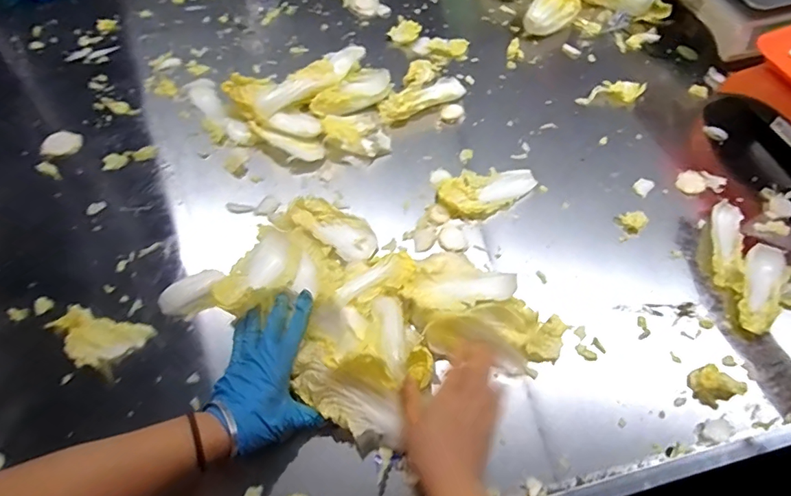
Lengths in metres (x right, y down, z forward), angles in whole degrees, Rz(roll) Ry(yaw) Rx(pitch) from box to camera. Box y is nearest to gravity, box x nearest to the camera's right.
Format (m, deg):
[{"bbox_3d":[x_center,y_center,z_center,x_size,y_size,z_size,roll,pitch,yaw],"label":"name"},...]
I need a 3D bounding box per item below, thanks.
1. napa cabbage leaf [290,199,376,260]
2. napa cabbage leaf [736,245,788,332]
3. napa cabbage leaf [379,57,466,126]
[{"bbox_3d":[-0.078,-0.026,0.584,0.112,0.028,0.058,26,64,15],"label":"napa cabbage leaf"},{"bbox_3d":[0.427,0.046,0.540,0.043,0.013,0.109,20,76,12],"label":"napa cabbage leaf"},{"bbox_3d":[0.042,-0.227,0.697,0.094,0.023,0.125,27,65,15],"label":"napa cabbage leaf"}]

